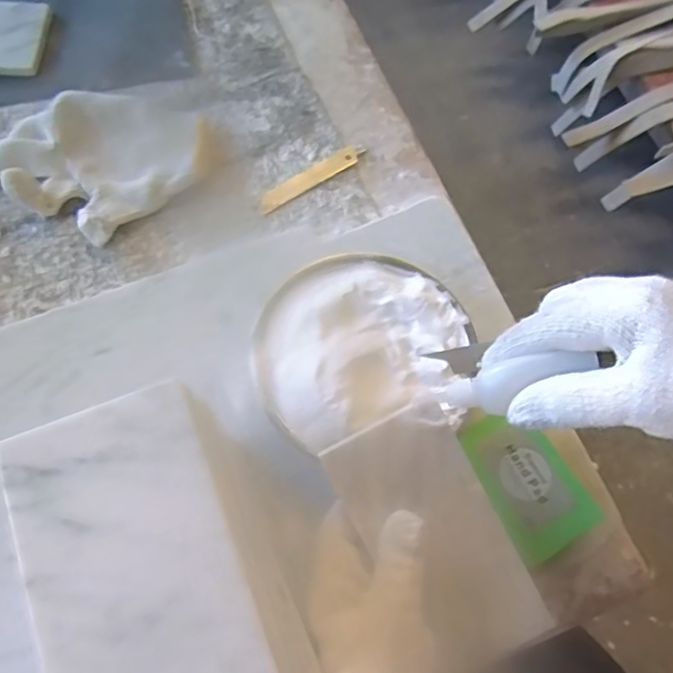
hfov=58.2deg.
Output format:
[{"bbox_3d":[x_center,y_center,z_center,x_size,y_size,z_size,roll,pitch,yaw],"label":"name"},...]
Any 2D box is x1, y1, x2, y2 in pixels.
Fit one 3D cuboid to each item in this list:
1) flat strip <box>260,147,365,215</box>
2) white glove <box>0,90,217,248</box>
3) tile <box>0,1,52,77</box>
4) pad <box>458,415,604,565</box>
[{"bbox_3d":[-0.019,-0.134,0.498,0.105,0.006,0.017,-34,74,-14],"label":"flat strip"},{"bbox_3d":[-0.185,-0.149,0.479,0.122,0.031,0.152,43,73,13],"label":"white glove"},{"bbox_3d":[-0.294,-0.261,0.528,0.077,0.012,0.078,0,69,-2],"label":"tile"},{"bbox_3d":[0.122,0.091,0.383,0.054,0.004,0.093,-28,86,3],"label":"pad"}]

